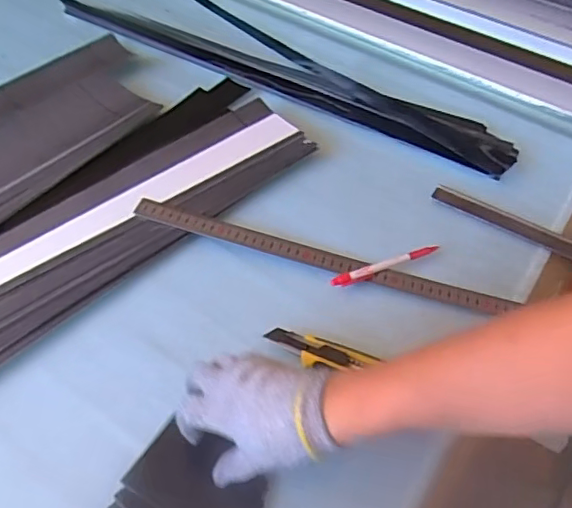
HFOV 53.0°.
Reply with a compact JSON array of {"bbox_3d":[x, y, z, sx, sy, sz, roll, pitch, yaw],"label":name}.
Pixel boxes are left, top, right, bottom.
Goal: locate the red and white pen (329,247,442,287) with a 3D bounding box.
[{"bbox_3d":[0.110,0.009,0.617,0.134,0.008,0.015,-20,55,-18],"label":"red and white pen"}]

